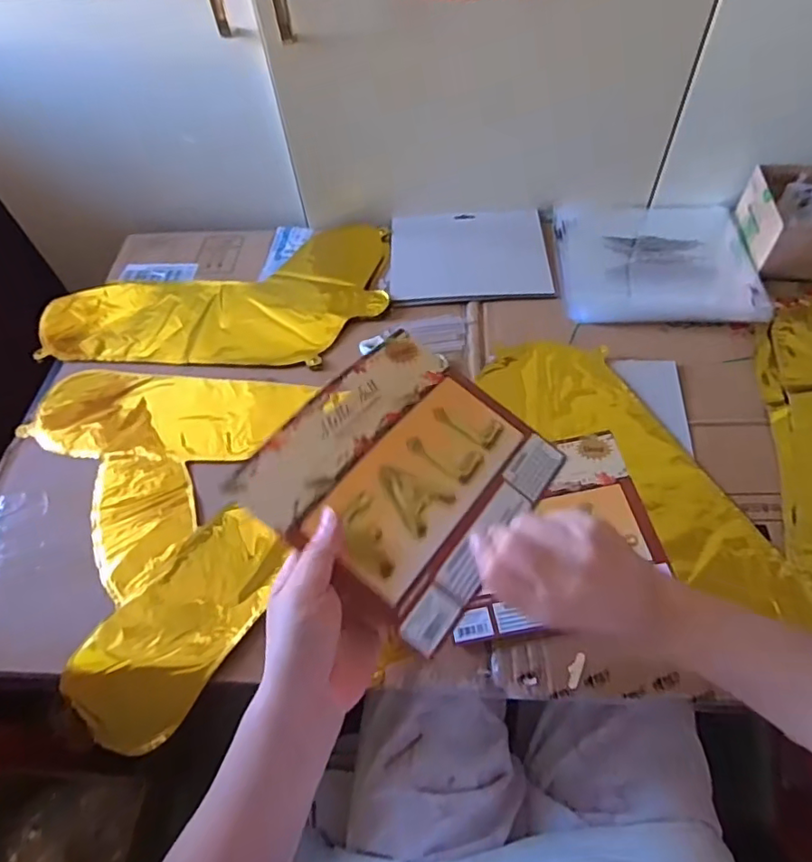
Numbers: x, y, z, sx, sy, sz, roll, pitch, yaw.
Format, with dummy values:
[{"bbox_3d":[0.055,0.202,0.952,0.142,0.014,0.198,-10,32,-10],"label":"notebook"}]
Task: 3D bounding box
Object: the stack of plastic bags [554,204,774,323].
[{"bbox_3d":[0.301,-0.218,0.681,0.227,0.021,0.221,0,57,5],"label":"stack of plastic bags"}]

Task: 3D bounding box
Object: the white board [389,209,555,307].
[{"bbox_3d":[0.079,-0.222,0.704,0.191,0.009,0.165,-3,57,3],"label":"white board"}]

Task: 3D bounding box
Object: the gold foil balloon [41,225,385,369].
[{"bbox_3d":[-0.234,-0.170,0.697,0.413,0.010,0.230,-2,57,3],"label":"gold foil balloon"}]

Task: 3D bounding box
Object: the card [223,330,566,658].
[{"bbox_3d":[0.005,0.024,0.380,0.158,0.014,0.183,38,55,10],"label":"card"}]

